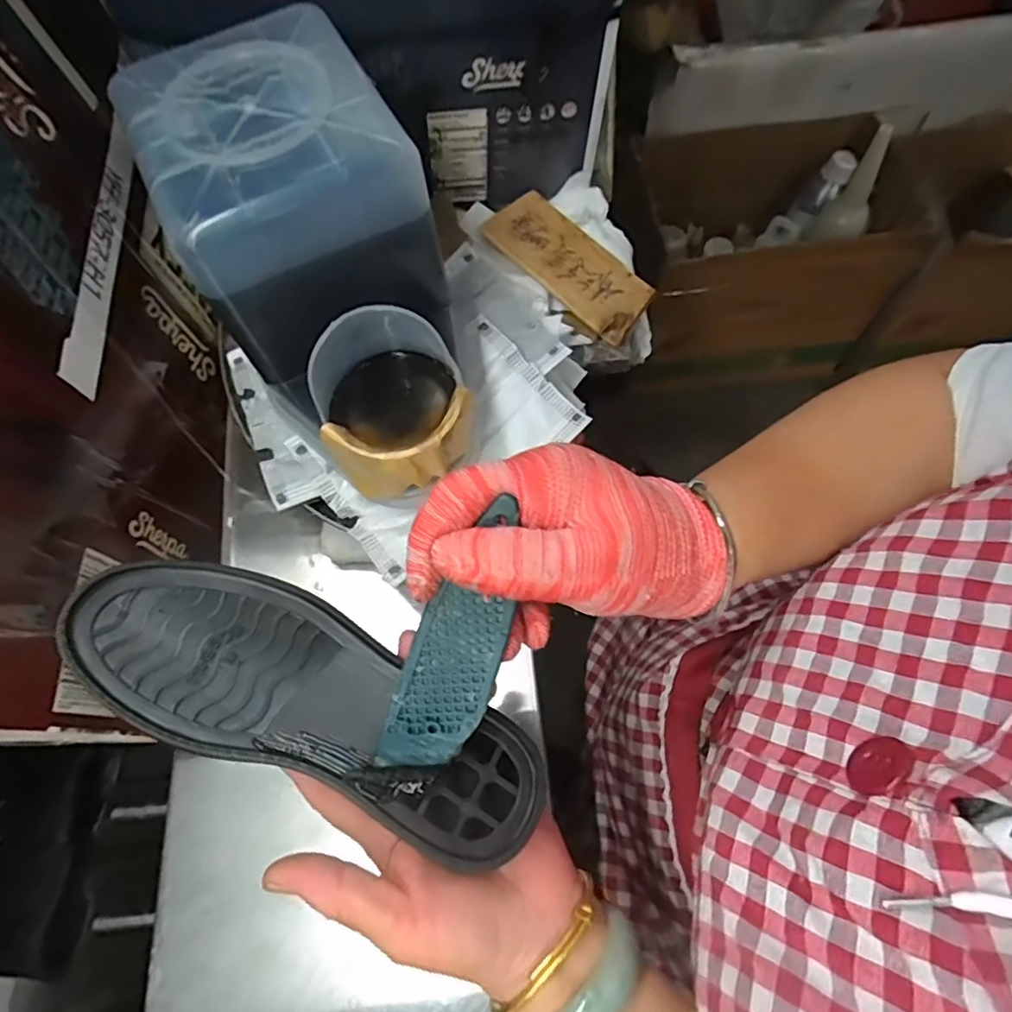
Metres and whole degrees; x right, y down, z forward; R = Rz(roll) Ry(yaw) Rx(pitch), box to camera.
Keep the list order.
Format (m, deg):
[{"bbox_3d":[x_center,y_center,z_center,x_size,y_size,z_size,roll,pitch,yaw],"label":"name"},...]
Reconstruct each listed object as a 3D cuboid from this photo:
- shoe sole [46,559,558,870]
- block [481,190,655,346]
[{"bbox_3d":[-0.085,0.082,0.260,0.210,0.024,0.072,24,70,7],"label":"shoe sole"},{"bbox_3d":[0.049,-0.196,0.484,0.053,0.025,0.150,-41,70,-14],"label":"block"}]

